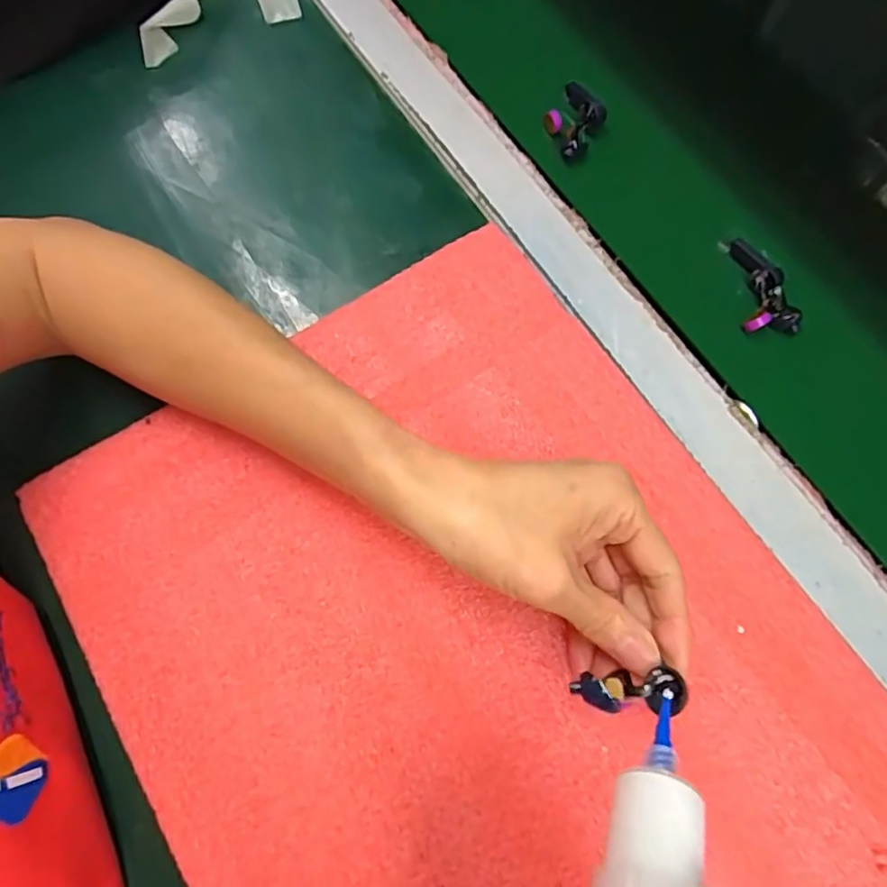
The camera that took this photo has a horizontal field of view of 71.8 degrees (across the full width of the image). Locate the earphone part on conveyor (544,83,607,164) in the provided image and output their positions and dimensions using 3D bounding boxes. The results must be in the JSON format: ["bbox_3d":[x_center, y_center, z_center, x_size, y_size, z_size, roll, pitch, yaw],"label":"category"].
[{"bbox_3d":[0.074,-0.183,0.350,0.030,0.018,0.045,26,74,11],"label":"earphone part on conveyor"}]

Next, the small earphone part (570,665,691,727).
[{"bbox_3d":[0.065,0.088,0.215,0.039,0.007,0.014,0,71,6],"label":"small earphone part"}]

